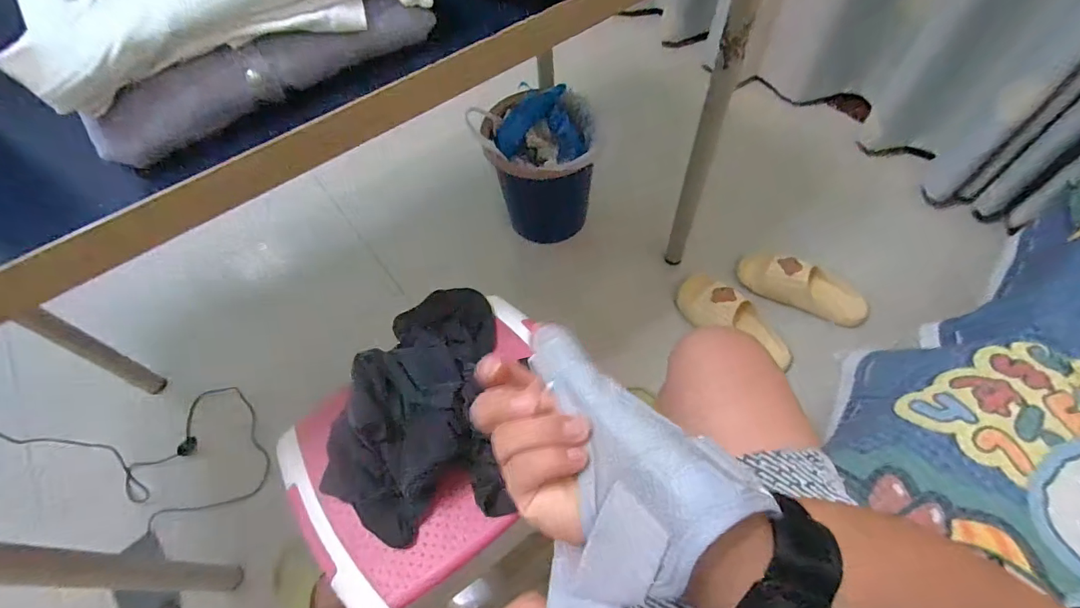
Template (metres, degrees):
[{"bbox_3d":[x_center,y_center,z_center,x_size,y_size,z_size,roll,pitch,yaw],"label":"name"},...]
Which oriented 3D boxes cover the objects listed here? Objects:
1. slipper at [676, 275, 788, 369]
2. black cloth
[{"bbox_3d":[0.412,0.033,1.018,0.104,0.075,0.273,-37,64,-17],"label":"slipper"},{"bbox_3d":[-0.126,0.088,0.483,0.162,0.073,0.263,-9,59,-2],"label":"black cloth"}]

